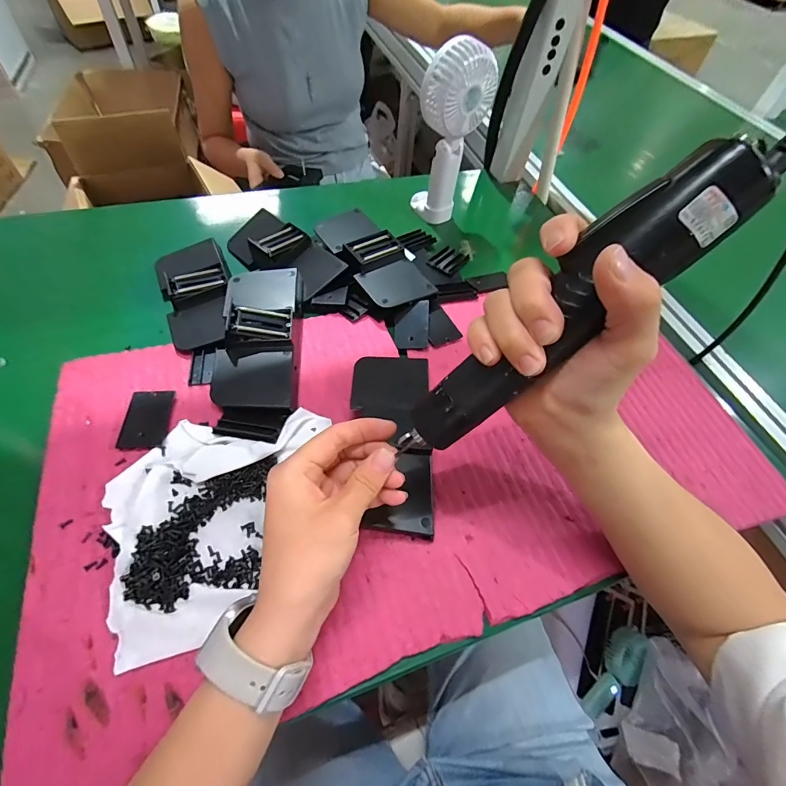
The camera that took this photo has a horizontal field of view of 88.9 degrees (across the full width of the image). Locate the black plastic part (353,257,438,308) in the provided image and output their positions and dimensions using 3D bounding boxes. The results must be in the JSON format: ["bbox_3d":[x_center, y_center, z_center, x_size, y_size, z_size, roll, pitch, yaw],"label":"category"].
[{"bbox_3d":[0.004,-0.121,0.441,0.074,0.004,0.057,-21,68,-16],"label":"black plastic part"}]

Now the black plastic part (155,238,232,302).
[{"bbox_3d":[-0.222,-0.136,0.445,0.072,0.017,0.095,-17,54,-19],"label":"black plastic part"}]

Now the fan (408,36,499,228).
[{"bbox_3d":[0.068,-0.303,0.490,0.078,0.188,0.060,14,57,3],"label":"fan"}]

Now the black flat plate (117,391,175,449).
[{"bbox_3d":[-0.213,0.022,0.347,0.035,0.005,0.055,3,56,-17],"label":"black flat plate"}]

